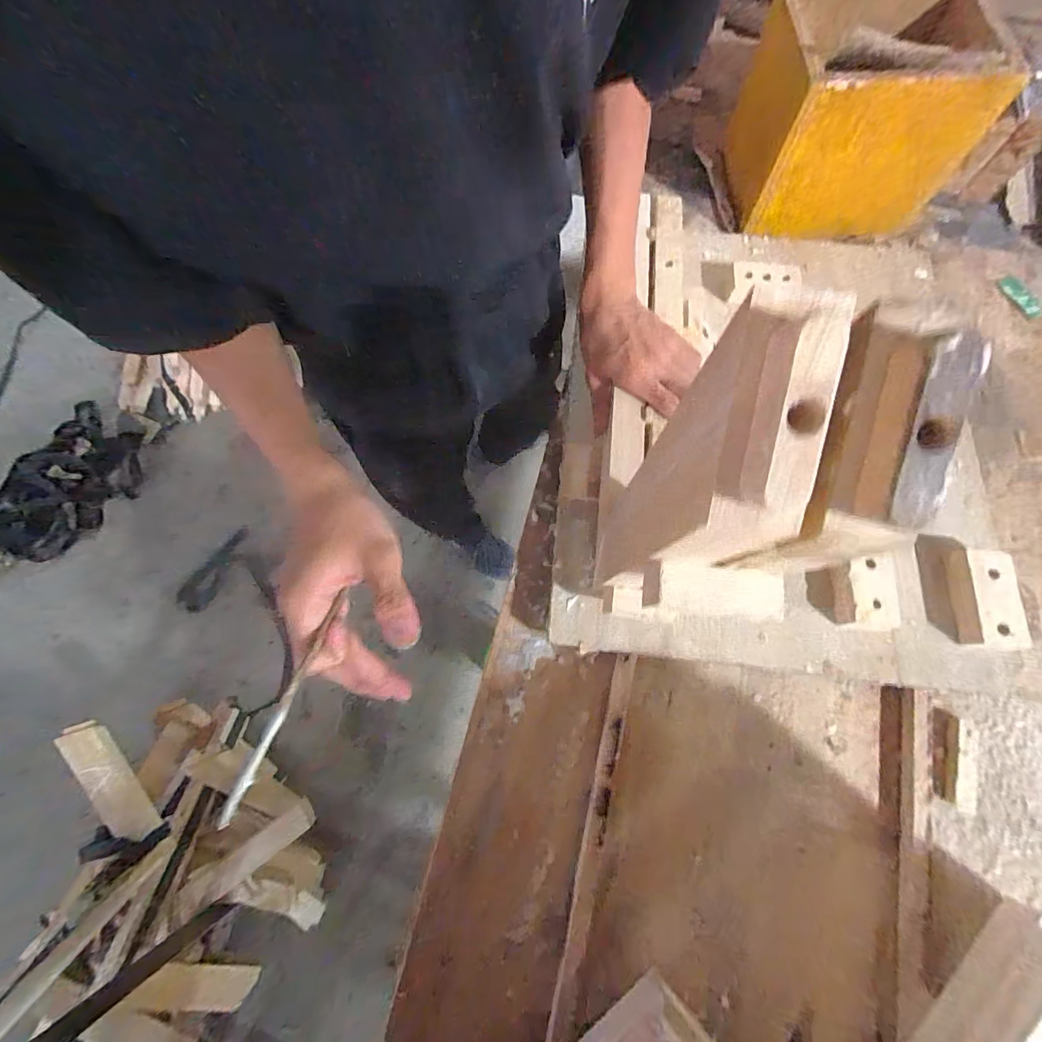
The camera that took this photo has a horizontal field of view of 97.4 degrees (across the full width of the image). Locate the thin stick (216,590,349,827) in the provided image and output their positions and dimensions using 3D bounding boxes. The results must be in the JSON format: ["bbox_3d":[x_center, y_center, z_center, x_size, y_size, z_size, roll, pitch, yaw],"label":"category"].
[{"bbox_3d":[-0.118,0.088,0.233,0.005,0.006,0.115,8,42,2],"label":"thin stick"}]

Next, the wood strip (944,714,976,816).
[{"bbox_3d":[0.378,0.209,0.397,0.018,0.016,0.074,15,71,4],"label":"wood strip"}]

